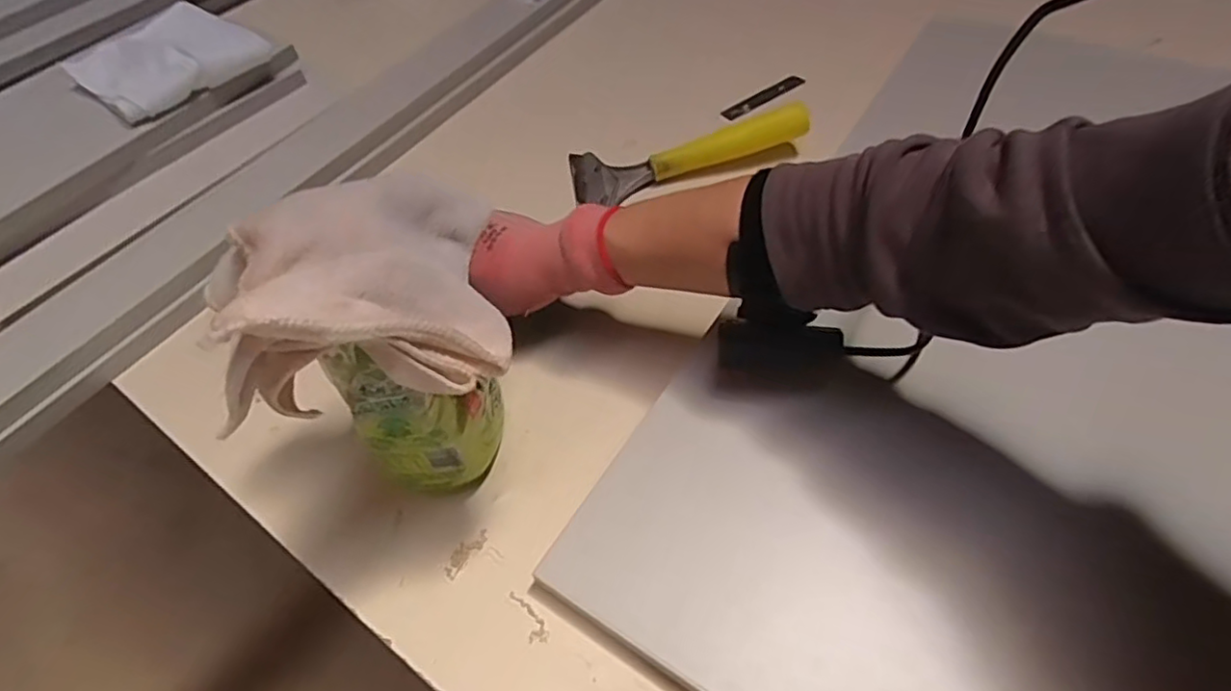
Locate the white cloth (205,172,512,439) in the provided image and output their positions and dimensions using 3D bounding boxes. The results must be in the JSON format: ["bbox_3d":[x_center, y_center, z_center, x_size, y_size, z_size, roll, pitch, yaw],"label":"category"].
[{"bbox_3d":[-0.109,-0.031,0.279,0.113,0.060,0.107,-19,48,-14],"label":"white cloth"}]

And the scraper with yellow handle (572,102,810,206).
[{"bbox_3d":[0.058,-0.169,0.562,0.197,0.046,0.073,-13,53,-5],"label":"scraper with yellow handle"}]

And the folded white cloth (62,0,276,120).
[{"bbox_3d":[-0.433,-0.281,0.620,0.142,0.031,0.141,32,63,25],"label":"folded white cloth"}]

